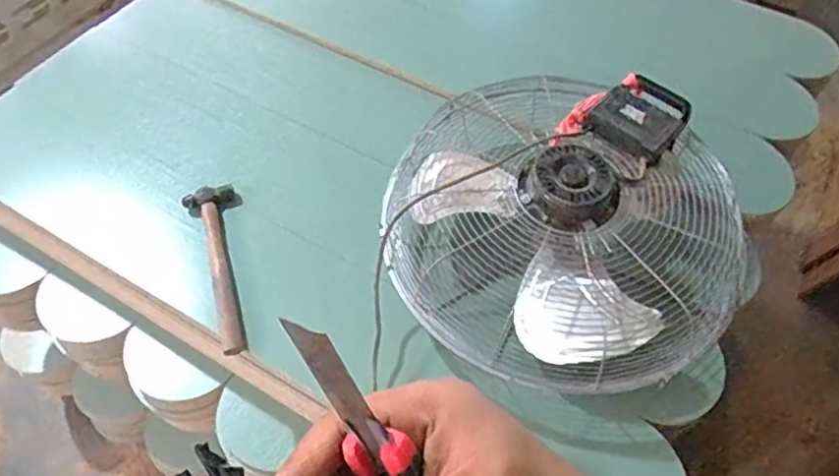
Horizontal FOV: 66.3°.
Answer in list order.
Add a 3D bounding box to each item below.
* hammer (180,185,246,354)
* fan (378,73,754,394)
[{"bbox_3d":[-0.282,0.041,0.928,0.075,0.044,0.277,-15,57,-12],"label":"hammer"},{"bbox_3d":[0.202,-0.019,0.899,0.464,0.191,0.427,1,55,-1],"label":"fan"}]

